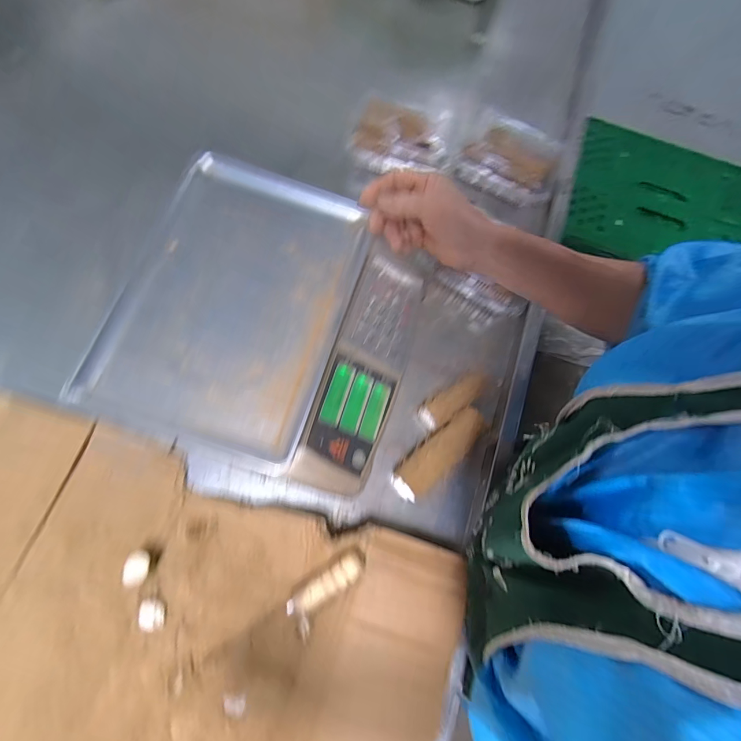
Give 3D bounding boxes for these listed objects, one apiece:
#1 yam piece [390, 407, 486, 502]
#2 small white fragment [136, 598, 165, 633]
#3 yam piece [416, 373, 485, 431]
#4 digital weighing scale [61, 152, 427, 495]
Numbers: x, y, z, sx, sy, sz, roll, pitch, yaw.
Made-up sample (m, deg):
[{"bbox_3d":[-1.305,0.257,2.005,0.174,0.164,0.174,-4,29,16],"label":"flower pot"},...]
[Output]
[{"bbox_3d":[0.091,0.109,0.513,0.137,0.041,0.050,-40,82,-16],"label":"yam piece"},{"bbox_3d":[-0.246,0.273,0.435,0.029,0.012,0.032,-2,74,-8],"label":"small white fragment"},{"bbox_3d":[0.116,0.039,0.544,0.112,0.030,0.038,-33,81,-15],"label":"yam piece"},{"bbox_3d":[-0.113,-0.053,0.483,0.320,0.128,0.340,18,72,4],"label":"digital weighing scale"}]

